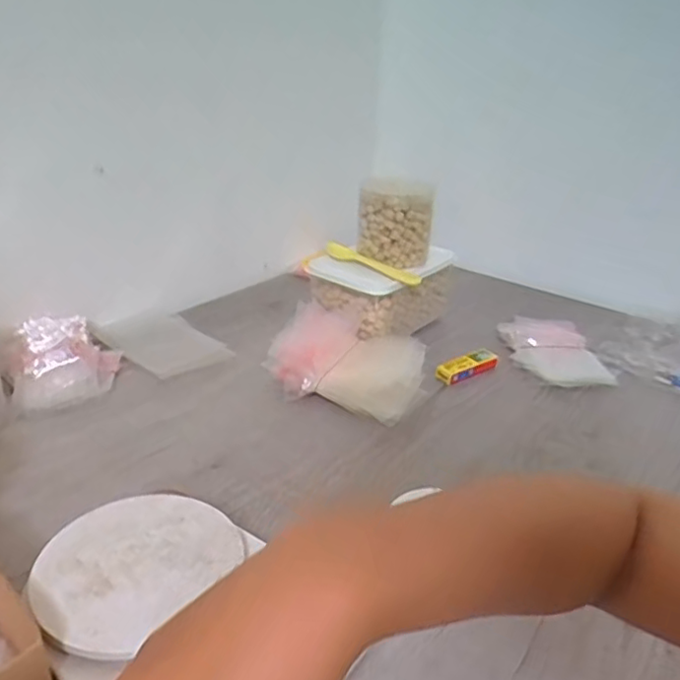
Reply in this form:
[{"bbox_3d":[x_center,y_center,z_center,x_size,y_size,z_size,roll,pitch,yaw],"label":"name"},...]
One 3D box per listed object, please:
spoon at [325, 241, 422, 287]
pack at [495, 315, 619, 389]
[{"bbox_3d":[0.040,-0.096,0.782,0.145,0.013,0.028,22,32,34],"label":"spoon"},{"bbox_3d":[0.274,0.015,0.790,0.118,0.032,0.133,1,26,-4],"label":"pack"}]

